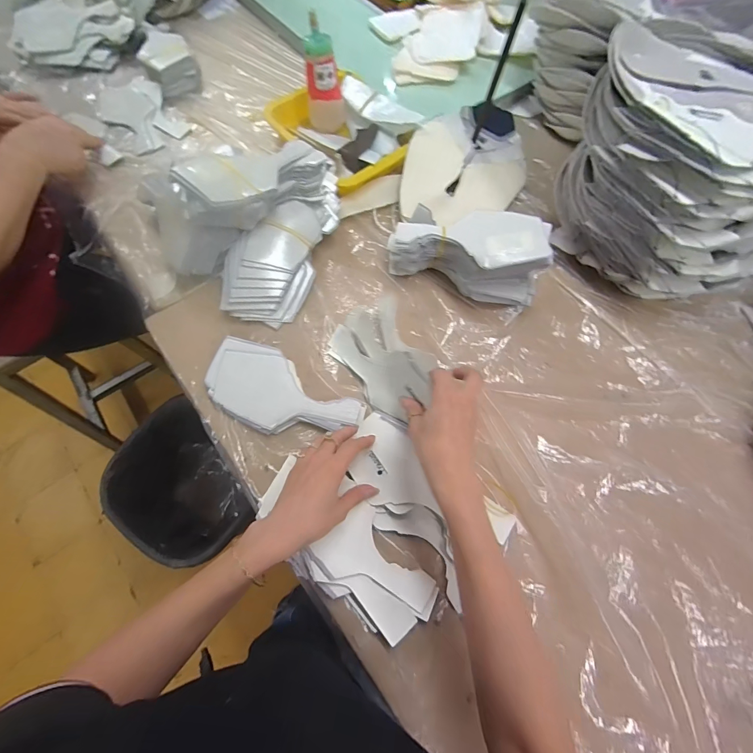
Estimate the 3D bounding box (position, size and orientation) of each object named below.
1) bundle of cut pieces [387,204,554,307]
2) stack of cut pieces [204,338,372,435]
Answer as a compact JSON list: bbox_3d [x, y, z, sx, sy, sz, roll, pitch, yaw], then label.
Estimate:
[{"bbox_3d":[0.127,-0.176,0.519,0.207,0.096,0.085,16,70,6],"label":"bundle of cut pieces"},{"bbox_3d":[-0.128,0.026,0.481,0.210,0.020,0.101,28,71,11],"label":"stack of cut pieces"}]

